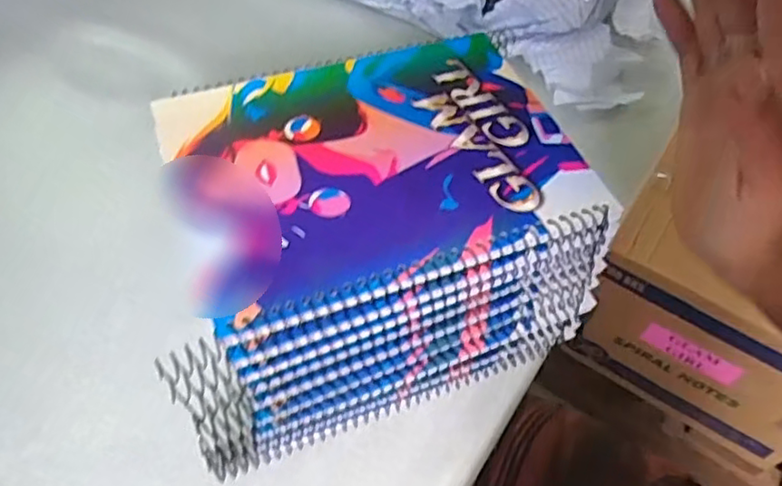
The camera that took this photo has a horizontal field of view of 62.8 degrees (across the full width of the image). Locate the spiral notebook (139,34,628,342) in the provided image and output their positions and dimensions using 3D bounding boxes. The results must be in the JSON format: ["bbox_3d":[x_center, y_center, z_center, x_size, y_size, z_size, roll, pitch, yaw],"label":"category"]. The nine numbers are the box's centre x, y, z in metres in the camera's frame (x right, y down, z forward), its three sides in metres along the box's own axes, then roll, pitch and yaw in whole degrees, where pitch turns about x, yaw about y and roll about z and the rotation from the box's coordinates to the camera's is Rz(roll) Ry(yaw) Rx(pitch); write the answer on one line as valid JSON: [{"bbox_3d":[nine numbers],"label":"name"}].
[{"bbox_3d":[-0.005,-0.039,0.318,0.195,0.011,0.160,-17,58,-16],"label":"spiral notebook"}]

